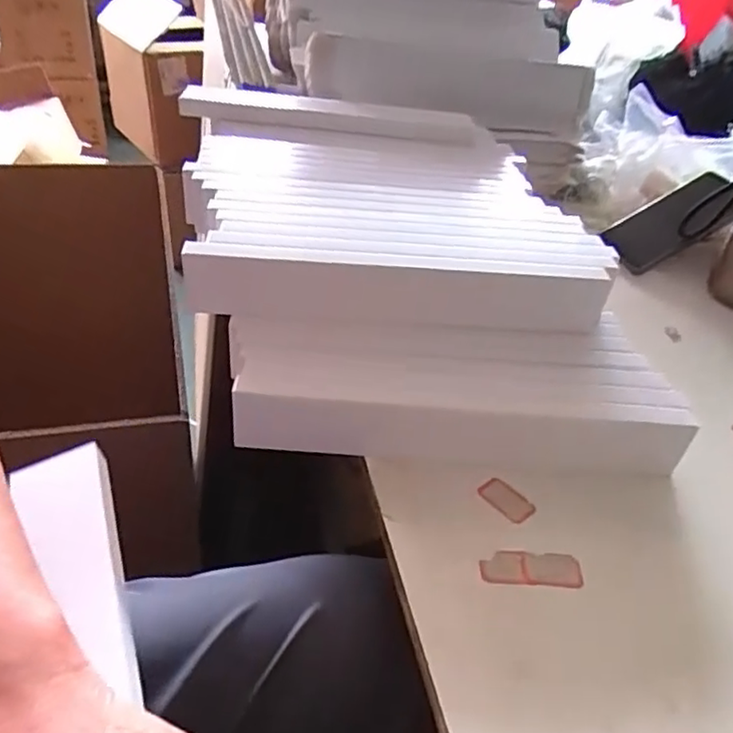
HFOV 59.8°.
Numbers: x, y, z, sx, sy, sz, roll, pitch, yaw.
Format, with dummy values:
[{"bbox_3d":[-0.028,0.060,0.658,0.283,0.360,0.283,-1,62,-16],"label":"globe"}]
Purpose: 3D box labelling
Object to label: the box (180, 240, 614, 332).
[{"bbox_3d":[0.026,-0.053,0.473,0.307,0.067,0.015,4,37,-4],"label":"box"}]

